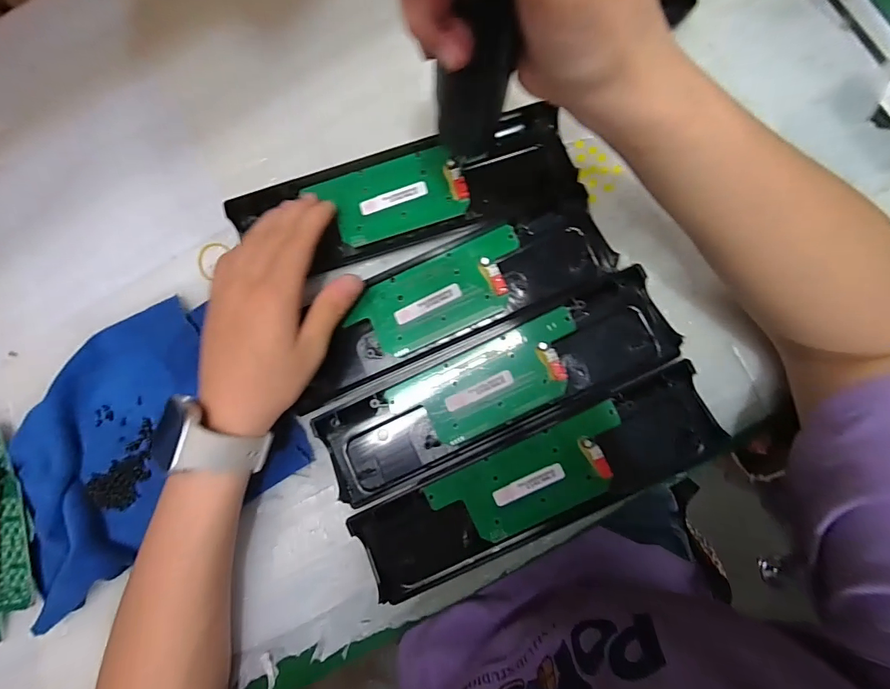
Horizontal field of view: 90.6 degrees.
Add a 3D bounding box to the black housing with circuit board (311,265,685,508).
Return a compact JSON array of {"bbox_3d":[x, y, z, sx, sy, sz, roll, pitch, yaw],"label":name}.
[{"bbox_3d":[0.033,0.030,0.305,0.250,0.016,0.072,-26,84,2],"label":"black housing with circuit board"}]

